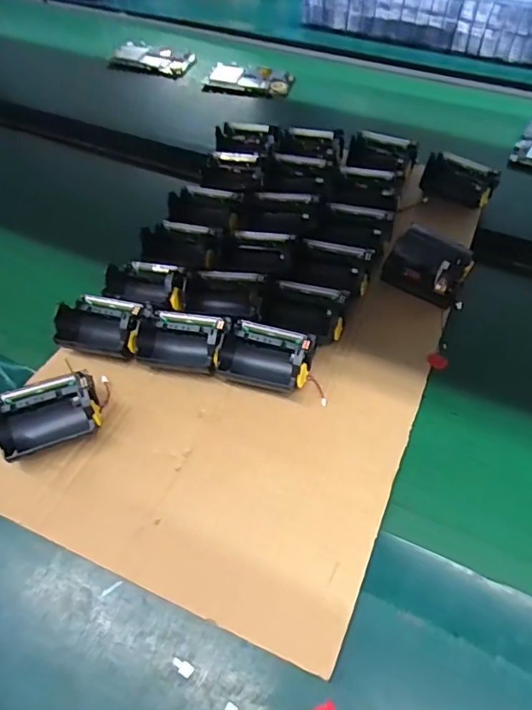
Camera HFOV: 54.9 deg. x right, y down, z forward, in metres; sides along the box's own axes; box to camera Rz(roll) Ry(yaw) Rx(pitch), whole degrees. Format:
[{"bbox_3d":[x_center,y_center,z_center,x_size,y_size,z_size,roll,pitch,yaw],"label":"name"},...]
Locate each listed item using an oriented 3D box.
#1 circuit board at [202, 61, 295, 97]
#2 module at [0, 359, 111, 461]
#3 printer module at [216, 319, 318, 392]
[{"bbox_3d":[-0.021,-0.391,0.724,0.123,0.011,0.073,12,56,11],"label":"circuit board"},{"bbox_3d":[-0.160,0.045,0.386,0.084,0.040,0.053,-20,56,-12],"label":"module"},{"bbox_3d":[0.000,-0.001,0.425,0.074,0.036,0.060,18,57,15],"label":"printer module"}]

